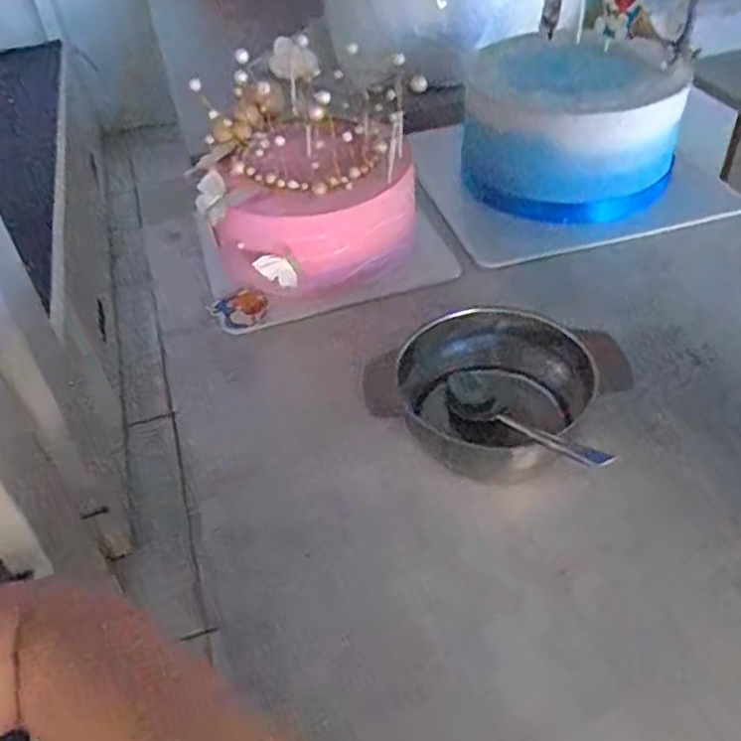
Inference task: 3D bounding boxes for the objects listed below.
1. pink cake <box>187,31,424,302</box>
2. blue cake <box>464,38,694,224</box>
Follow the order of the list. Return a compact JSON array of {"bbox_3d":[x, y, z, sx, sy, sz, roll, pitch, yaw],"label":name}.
[{"bbox_3d":[-0.053,-0.182,0.607,0.187,0.144,0.216,-9,43,-4],"label":"pink cake"},{"bbox_3d":[0.188,-0.234,0.669,0.188,0.109,0.176,1,43,7],"label":"blue cake"}]

